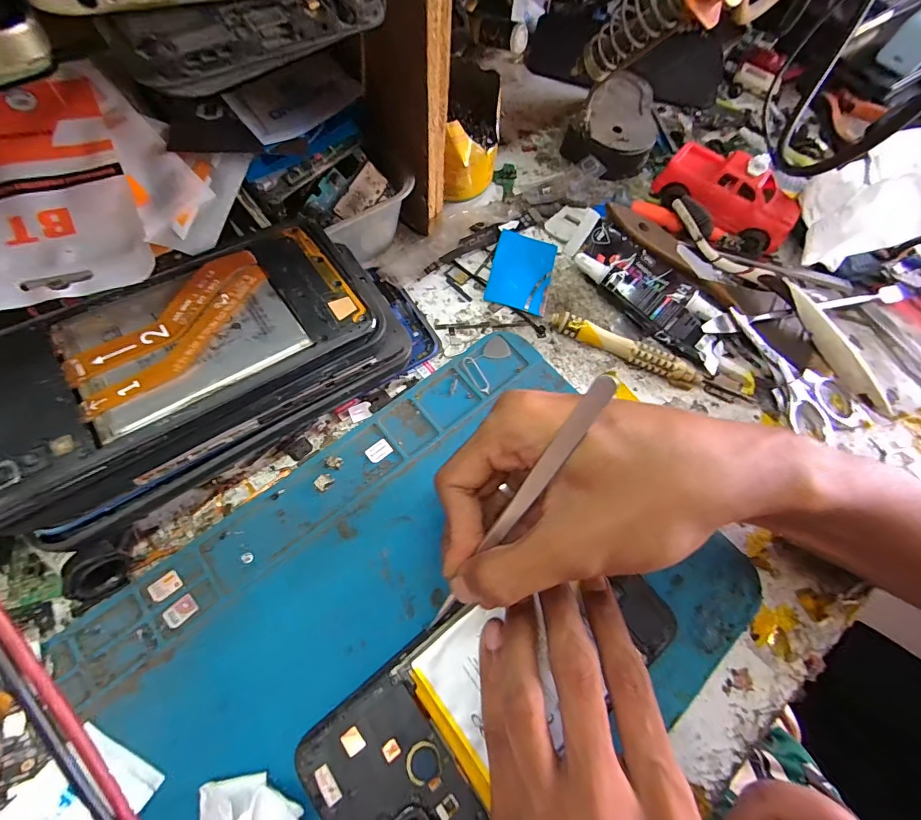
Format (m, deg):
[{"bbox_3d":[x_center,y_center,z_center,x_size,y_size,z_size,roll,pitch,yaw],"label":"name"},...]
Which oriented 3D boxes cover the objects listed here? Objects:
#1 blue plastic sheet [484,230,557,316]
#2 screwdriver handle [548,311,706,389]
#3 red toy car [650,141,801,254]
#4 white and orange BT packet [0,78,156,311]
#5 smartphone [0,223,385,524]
[{"bbox_3d":[0.041,-0.092,0.270,0.039,0.004,0.060,17,69,-2],"label":"blue plastic sheet"},{"bbox_3d":[0.100,-0.036,0.246,0.093,0.012,0.010,25,68,7],"label":"screwdriver handle"},{"bbox_3d":[0.187,-0.150,0.283,0.050,0.036,0.092,-41,75,-17],"label":"red toy car"},{"bbox_3d":[-0.181,-0.090,0.169,0.073,0.009,0.100,-22,83,-17],"label":"white and orange BT packet"},{"bbox_3d":[-0.114,-0.026,0.162,0.162,0.009,0.076,-32,73,-20],"label":"smartphone"}]

